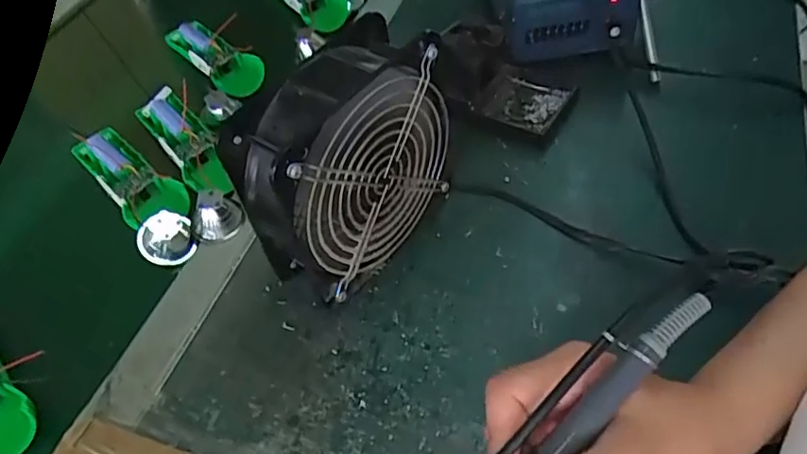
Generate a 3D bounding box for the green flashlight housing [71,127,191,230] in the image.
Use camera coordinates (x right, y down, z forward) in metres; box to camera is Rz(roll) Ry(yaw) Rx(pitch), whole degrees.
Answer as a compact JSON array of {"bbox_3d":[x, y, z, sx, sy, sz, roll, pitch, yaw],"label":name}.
[{"bbox_3d":[-0.227,-0.042,0.497,0.048,0.035,0.126,-37,54,-22],"label":"green flashlight housing"}]

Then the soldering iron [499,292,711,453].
[{"bbox_3d":[0.051,0.096,0.245,0.198,0.023,0.029,-46,57,-2],"label":"soldering iron"}]

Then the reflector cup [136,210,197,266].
[{"bbox_3d":[-0.182,0.008,0.458,0.041,0.040,0.021,-34,53,-19],"label":"reflector cup"}]

